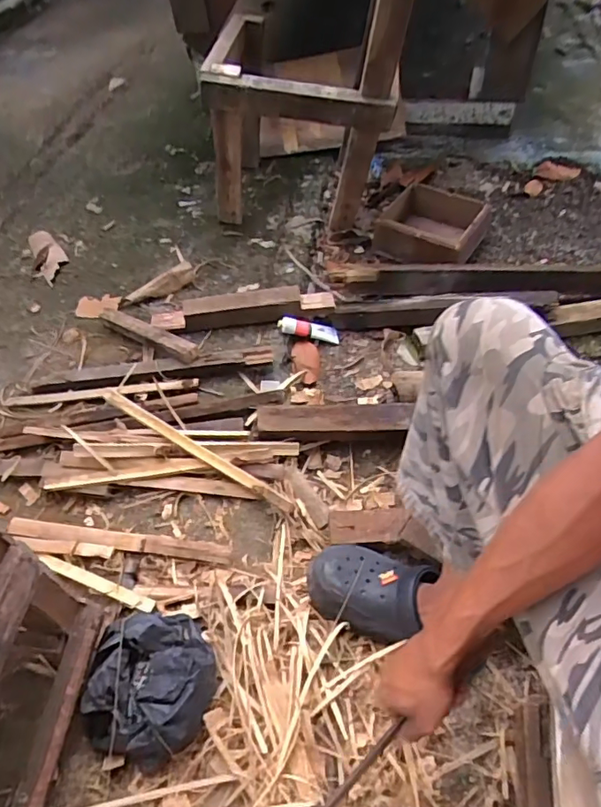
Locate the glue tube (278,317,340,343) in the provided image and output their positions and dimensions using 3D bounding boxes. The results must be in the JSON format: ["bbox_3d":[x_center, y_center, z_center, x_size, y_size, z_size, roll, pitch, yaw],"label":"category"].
[{"bbox_3d":[0.018,-0.163,1.163,0.147,0.027,0.033,9,48,-26],"label":"glue tube"}]

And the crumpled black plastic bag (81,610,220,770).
[{"bbox_3d":[-0.196,0.370,0.701,0.160,0.066,0.175,5,51,6],"label":"crumpled black plastic bag"}]

